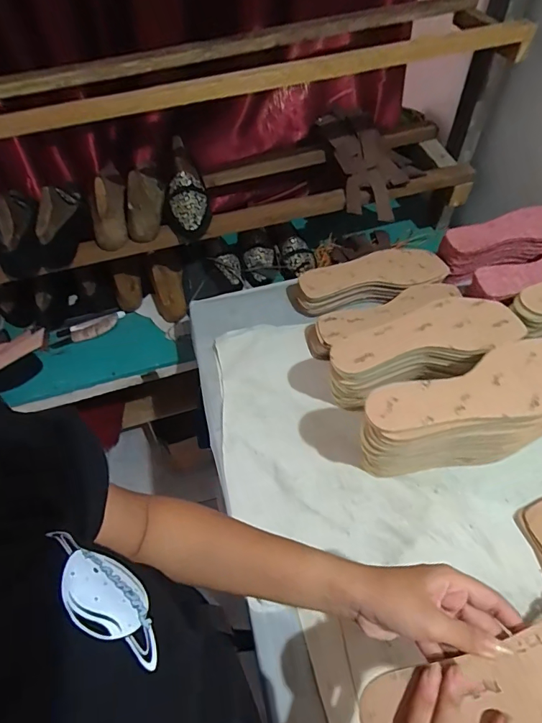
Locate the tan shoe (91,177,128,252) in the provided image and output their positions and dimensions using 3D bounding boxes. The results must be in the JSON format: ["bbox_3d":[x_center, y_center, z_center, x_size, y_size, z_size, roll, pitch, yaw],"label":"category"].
[{"bbox_3d":[-0.297,-0.282,0.786,0.054,0.059,0.150,-7,75,-3],"label":"tan shoe"}]

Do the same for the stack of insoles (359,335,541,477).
[{"bbox_3d":[0.227,0.079,0.515,0.252,0.180,0.082,-16,56,-9],"label":"stack of insoles"}]

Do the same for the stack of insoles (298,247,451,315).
[{"bbox_3d":[0.172,-0.136,0.740,0.250,0.064,0.083,-12,55,-6],"label":"stack of insoles"}]

